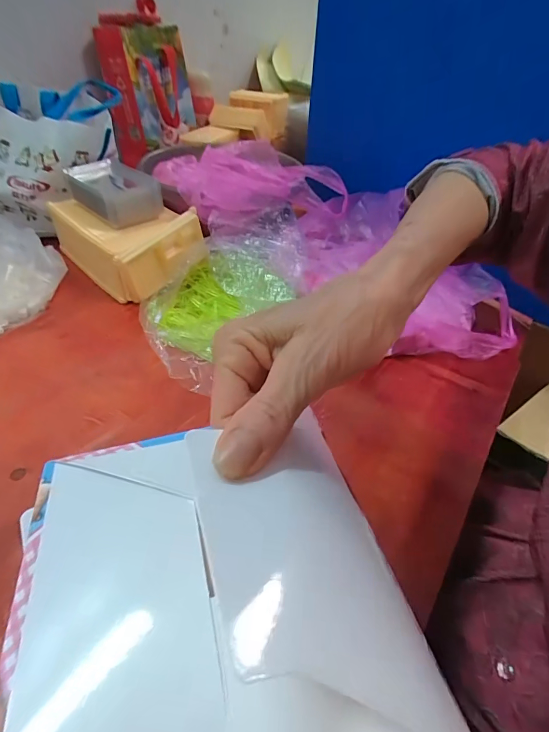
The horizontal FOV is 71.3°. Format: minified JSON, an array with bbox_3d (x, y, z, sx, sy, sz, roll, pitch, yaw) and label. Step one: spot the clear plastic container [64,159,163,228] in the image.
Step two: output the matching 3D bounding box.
[{"bbox_3d":[-0.237,-0.253,0.559,0.091,0.046,0.138,-31,52,-32],"label":"clear plastic container"}]

